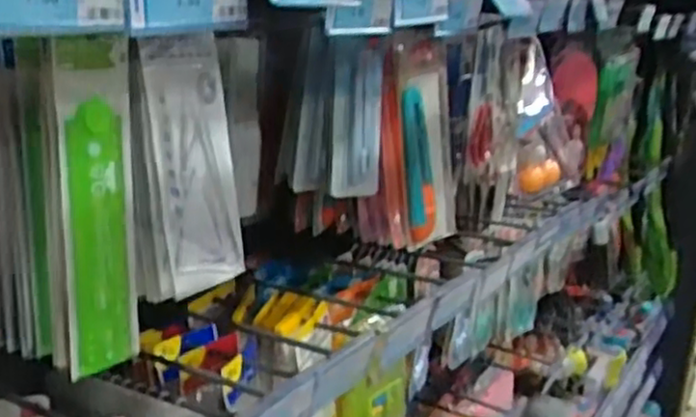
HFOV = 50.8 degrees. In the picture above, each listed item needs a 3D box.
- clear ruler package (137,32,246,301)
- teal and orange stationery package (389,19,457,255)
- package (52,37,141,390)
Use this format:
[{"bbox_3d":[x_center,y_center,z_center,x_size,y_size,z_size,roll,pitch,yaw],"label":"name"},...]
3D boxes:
[{"bbox_3d":[-0.103,-0.029,0.495,0.006,0.169,0.071,2,14,31],"label":"clear ruler package"},{"bbox_3d":[0.081,-0.072,0.762,0.020,0.220,0.087,8,28,39],"label":"teal and orange stationery package"},{"bbox_3d":[-0.147,0.002,0.439,0.007,0.202,0.049,14,20,37],"label":"package"}]

